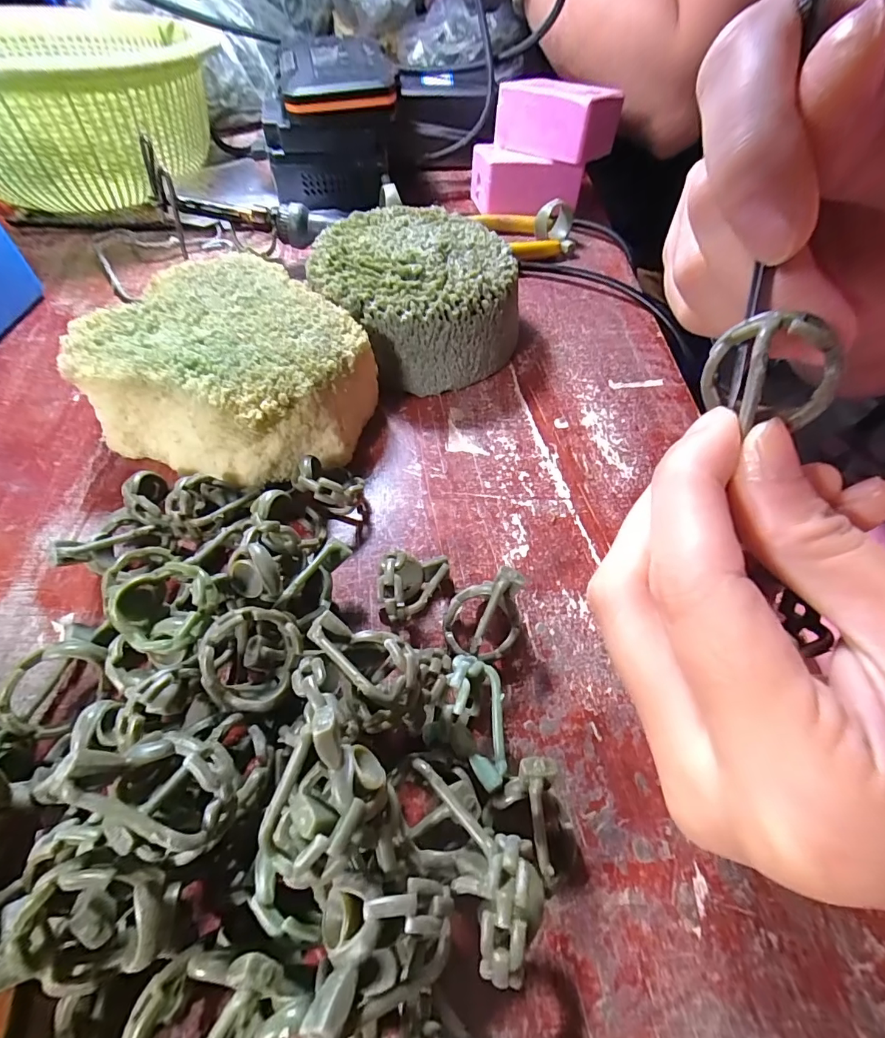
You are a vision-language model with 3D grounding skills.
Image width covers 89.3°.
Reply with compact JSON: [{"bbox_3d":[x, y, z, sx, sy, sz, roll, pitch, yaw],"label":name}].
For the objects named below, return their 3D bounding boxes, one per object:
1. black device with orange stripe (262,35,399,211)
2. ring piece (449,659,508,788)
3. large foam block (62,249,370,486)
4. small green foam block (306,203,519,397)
[{"bbox_3d":[-0.077,-0.276,0.314,0.084,0.070,0.094,-7,58,-7],"label":"black device with orange stripe"},{"bbox_3d":[0.011,0.055,0.123,0.014,0.007,0.033,-11,74,-9],"label":"ring piece"},{"bbox_3d":[-0.088,-0.065,0.198,0.112,0.043,0.098,19,58,9],"label":"large foam block"},{"bbox_3d":[-0.013,-0.112,0.230,0.093,0.047,0.091,-16,60,-13],"label":"small green foam block"}]

